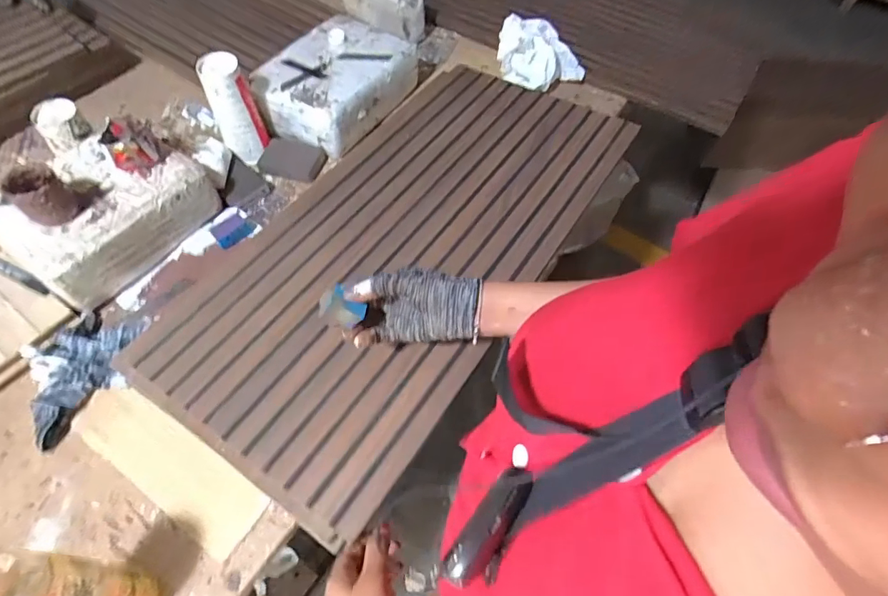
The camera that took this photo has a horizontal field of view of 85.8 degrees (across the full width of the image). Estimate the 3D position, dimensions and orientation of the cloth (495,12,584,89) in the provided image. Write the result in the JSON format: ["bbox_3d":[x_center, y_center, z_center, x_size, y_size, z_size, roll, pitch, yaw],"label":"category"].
[{"bbox_3d":[0.183,-0.478,0.936,0.143,0.071,0.170,-26,63,-17],"label":"cloth"}]

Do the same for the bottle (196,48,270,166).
[{"bbox_3d":[-0.351,-0.323,0.809,0.068,0.155,0.076,35,63,17],"label":"bottle"}]

